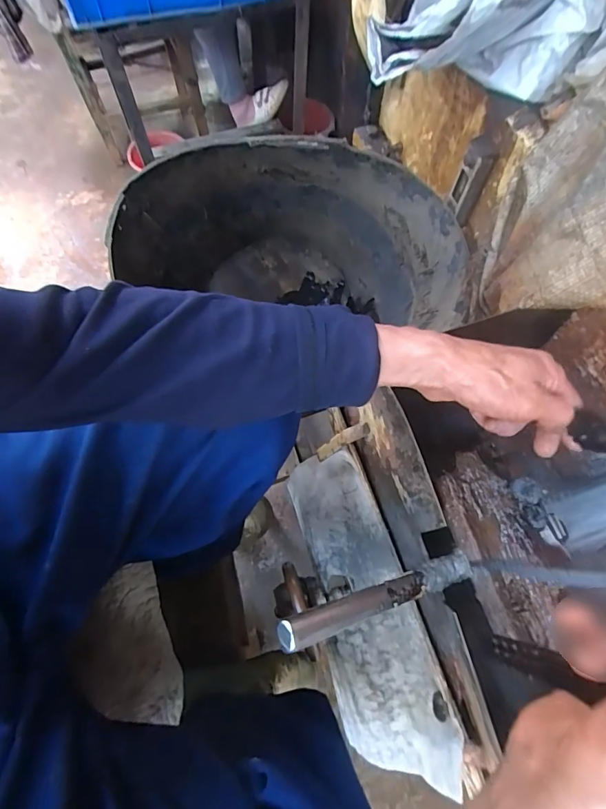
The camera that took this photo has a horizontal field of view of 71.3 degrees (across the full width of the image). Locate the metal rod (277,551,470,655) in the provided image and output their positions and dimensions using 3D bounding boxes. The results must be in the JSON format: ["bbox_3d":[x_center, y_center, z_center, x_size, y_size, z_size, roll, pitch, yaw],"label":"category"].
[{"bbox_3d":[0.060,0.138,0.304,0.178,0.018,0.020,-1,63,-36],"label":"metal rod"}]

